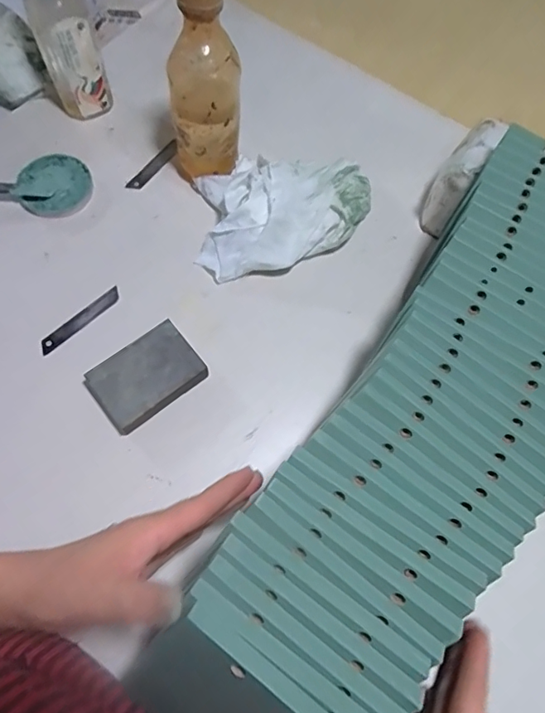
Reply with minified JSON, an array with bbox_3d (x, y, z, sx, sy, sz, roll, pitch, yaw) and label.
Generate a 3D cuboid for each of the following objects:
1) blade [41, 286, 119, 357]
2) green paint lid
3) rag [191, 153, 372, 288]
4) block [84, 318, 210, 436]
[{"bbox_3d":[-0.202,-0.038,0.509,0.017,0.004,0.098,45,73,9],"label":"blade"},{"bbox_3d":[-0.255,-0.200,0.566,0.080,0.016,0.085,1,68,-2],"label":"green paint lid"},{"bbox_3d":[0.014,-0.167,0.543,0.196,0.062,0.159,0,68,-3],"label":"rag"},{"bbox_3d":[-0.125,0.021,0.481,0.102,0.029,0.072,-38,74,-16],"label":"block"}]

